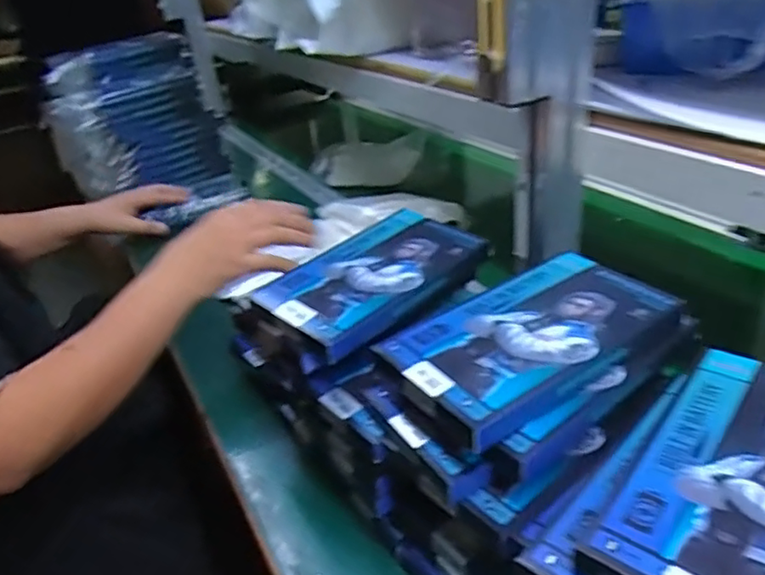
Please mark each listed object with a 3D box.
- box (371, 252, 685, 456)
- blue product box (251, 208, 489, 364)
[{"bbox_3d":[0.087,0.028,0.368,0.164,0.020,0.094,-22,33,-25],"label":"box"},{"bbox_3d":[-0.005,-0.008,0.464,0.161,0.029,0.098,-28,37,-33],"label":"blue product box"}]

